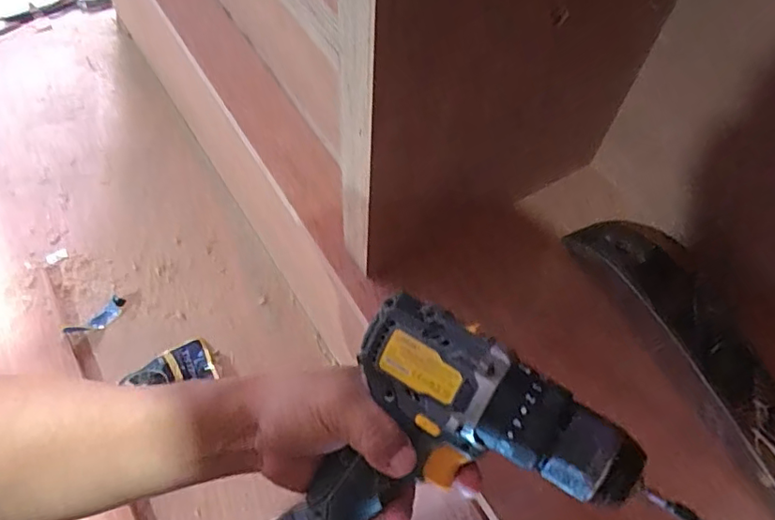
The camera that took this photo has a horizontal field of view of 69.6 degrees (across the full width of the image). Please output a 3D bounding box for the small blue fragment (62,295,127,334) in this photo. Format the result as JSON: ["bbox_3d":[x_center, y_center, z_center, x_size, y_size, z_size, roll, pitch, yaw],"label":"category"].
[{"bbox_3d":[-0.460,0.092,0.883,0.038,0.018,0.094,38,63,19],"label":"small blue fragment"}]

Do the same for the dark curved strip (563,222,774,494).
[{"bbox_3d":[0.263,0.104,0.411,0.073,0.034,0.354,-19,62,-15],"label":"dark curved strip"}]

